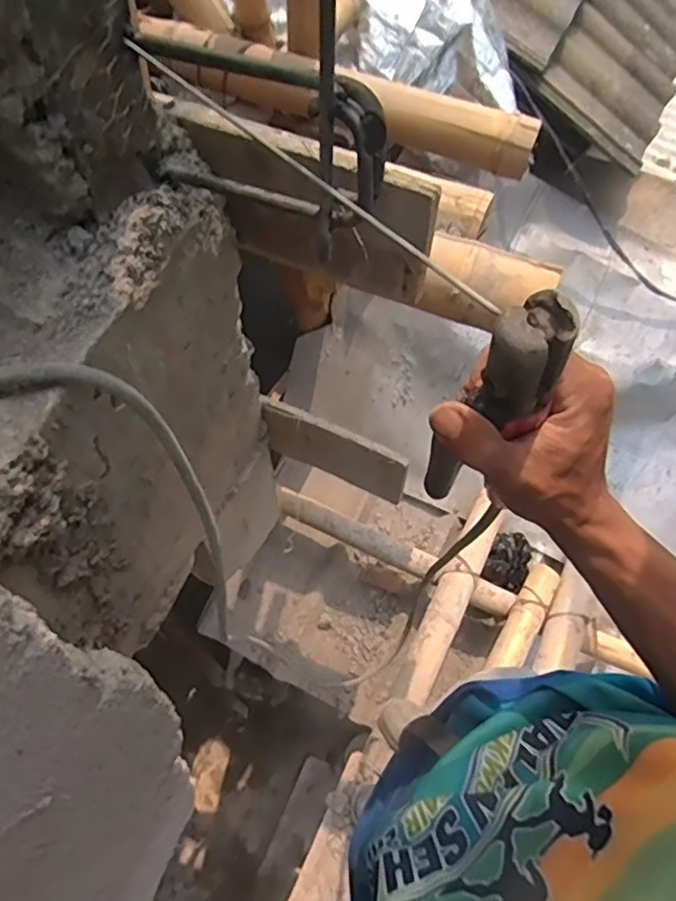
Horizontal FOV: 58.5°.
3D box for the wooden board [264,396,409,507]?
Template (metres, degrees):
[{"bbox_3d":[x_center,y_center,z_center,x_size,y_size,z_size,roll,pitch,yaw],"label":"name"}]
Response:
[{"bbox_3d":[-0.006,0.000,0.776,0.196,0.106,0.017,21,61,10],"label":"wooden board"}]

